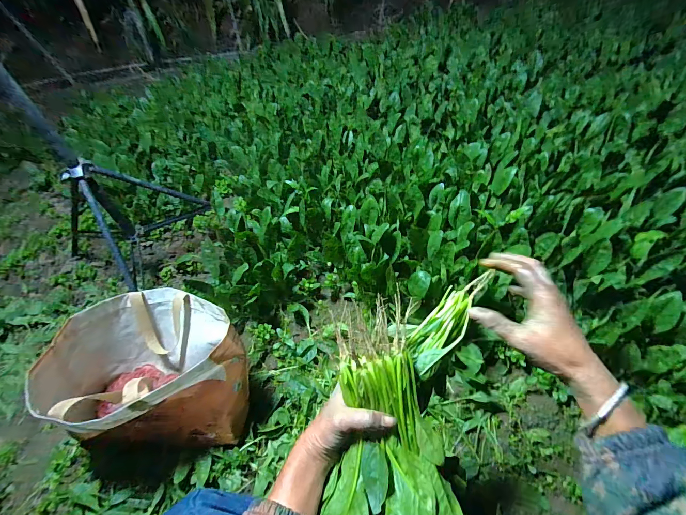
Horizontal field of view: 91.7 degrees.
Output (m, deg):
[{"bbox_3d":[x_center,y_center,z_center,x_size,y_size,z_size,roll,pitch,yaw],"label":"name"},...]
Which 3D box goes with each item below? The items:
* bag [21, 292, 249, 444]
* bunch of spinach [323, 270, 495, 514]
[{"bbox_3d":[-0.374,0.228,0.681,0.357,0.242,0.271,12,54,12],"label":"bag"},{"bbox_3d":[0.064,0.177,0.369,0.163,0.069,0.337,10,69,10],"label":"bunch of spinach"}]

